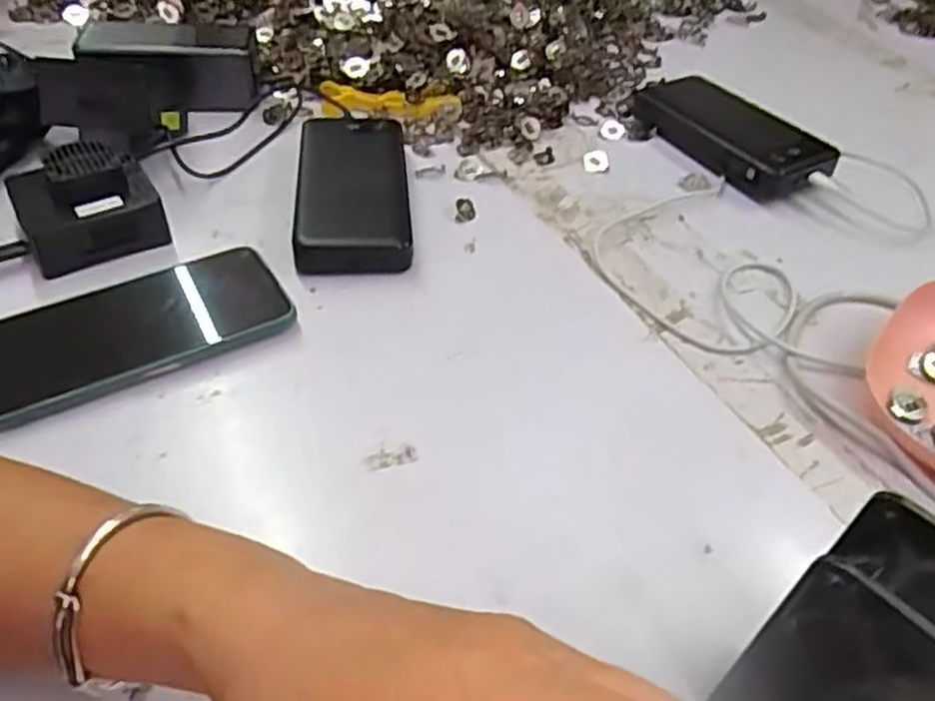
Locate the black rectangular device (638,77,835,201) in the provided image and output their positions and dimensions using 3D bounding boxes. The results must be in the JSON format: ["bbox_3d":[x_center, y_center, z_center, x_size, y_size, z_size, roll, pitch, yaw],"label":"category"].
[{"bbox_3d":[0.201,-0.176,0.593,0.072,0.034,0.173,-22,51,-24],"label":"black rectangular device"}]

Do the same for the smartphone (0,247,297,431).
[{"bbox_3d":[-0.184,-0.013,0.413,0.162,0.015,0.079,-22,51,-24],"label":"smartphone"}]

